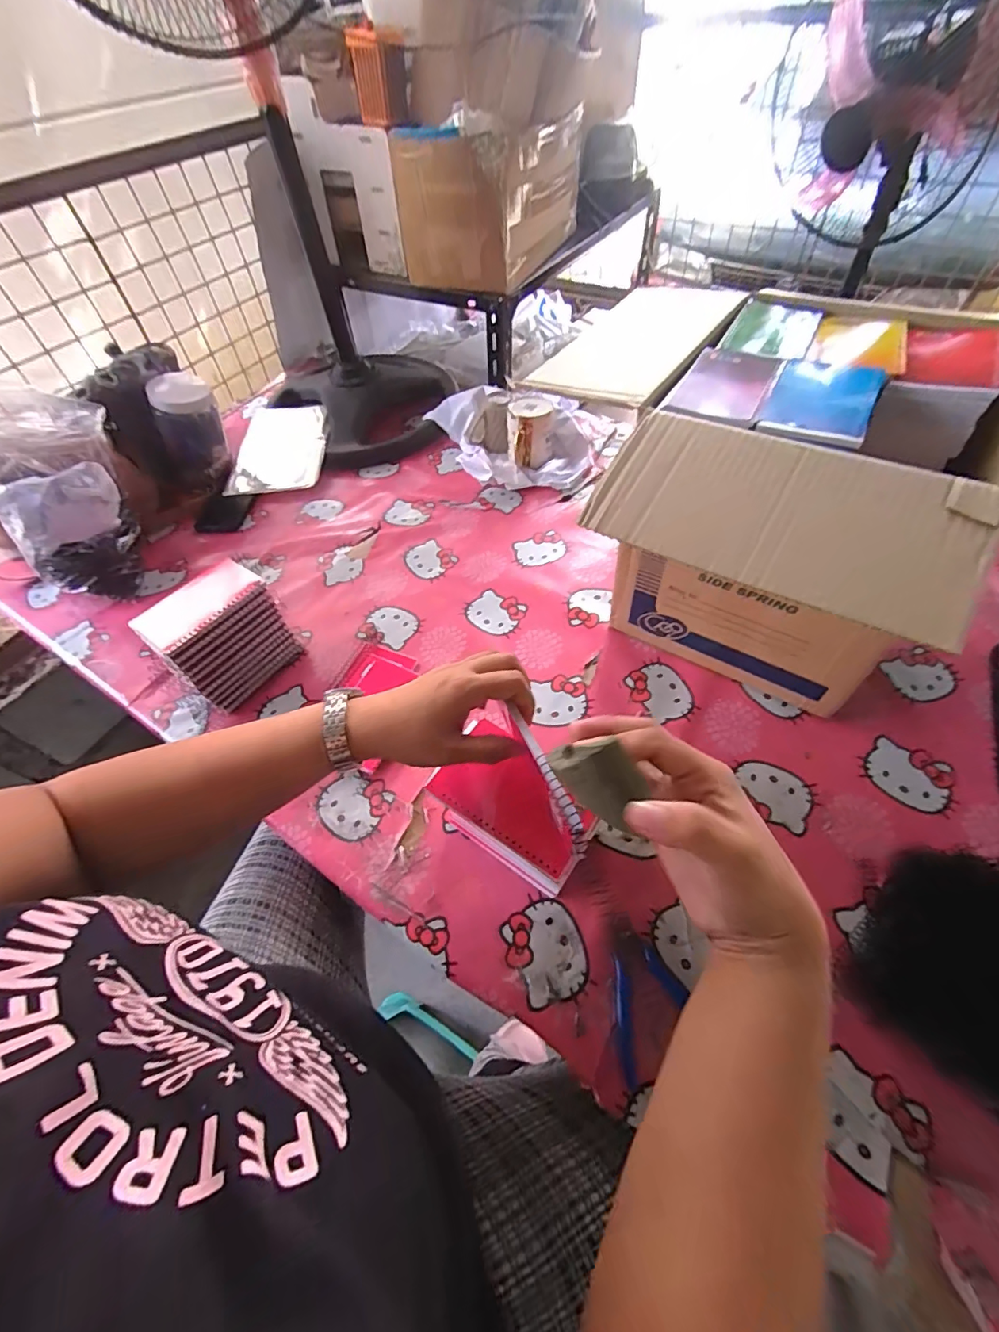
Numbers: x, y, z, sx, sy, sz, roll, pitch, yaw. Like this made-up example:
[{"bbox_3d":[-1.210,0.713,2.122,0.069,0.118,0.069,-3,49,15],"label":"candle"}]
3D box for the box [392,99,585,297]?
[{"bbox_3d":[-0.012,-0.946,0.998,0.243,0.206,0.400,19,58,18],"label":"box"}]

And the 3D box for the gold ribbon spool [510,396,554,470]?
[{"bbox_3d":[0.057,-0.410,0.882,0.079,0.092,0.086,-5,54,2],"label":"gold ribbon spool"}]

